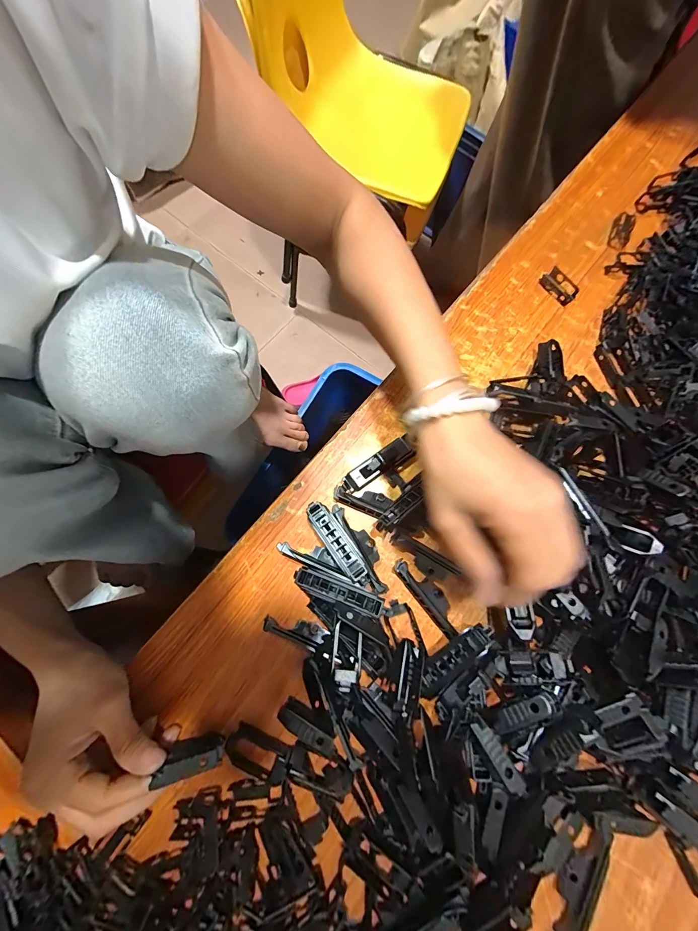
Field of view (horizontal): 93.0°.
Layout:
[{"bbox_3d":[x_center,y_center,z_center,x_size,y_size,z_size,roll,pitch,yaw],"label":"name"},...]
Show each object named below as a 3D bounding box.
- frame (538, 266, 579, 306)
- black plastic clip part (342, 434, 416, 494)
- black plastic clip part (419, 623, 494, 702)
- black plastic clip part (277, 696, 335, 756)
[{"bbox_3d":[0.228,-0.194,0.359,0.021,0.013,0.040,-38,80,-10],"label":"frame"},{"bbox_3d":[0.027,0.001,0.308,0.073,0.010,0.022,-36,79,-9],"label":"black plastic clip part"},{"bbox_3d":[0.080,0.148,0.254,0.019,0.009,0.071,43,96,9],"label":"black plastic clip part"},{"bbox_3d":[-0.031,0.195,0.248,0.045,0.025,0.014,29,77,6],"label":"black plastic clip part"}]

